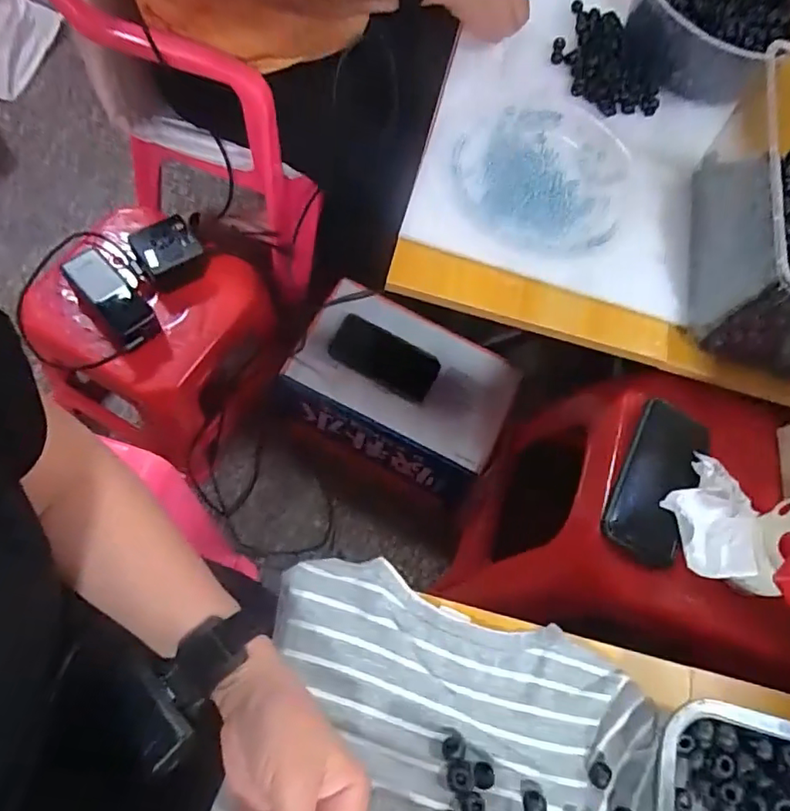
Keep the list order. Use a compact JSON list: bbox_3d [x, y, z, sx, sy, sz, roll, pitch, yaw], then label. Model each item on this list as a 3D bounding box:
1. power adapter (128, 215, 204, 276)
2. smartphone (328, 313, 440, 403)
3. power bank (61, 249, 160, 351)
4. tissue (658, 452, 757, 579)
[{"bbox_3d":[-0.301,-0.210,0.755,0.075,0.020,0.072,-29,68,-16],"label":"power adapter"},{"bbox_3d":[-0.016,-0.074,0.886,0.165,0.009,0.083,28,73,-3],"label":"smartphone"},{"bbox_3d":[-0.354,-0.134,0.717,0.049,0.021,0.133,-41,93,-20],"label":"power bank"},{"bbox_3d":[0.300,0.100,0.544,0.080,0.045,0.109,35,68,6],"label":"tissue"}]

